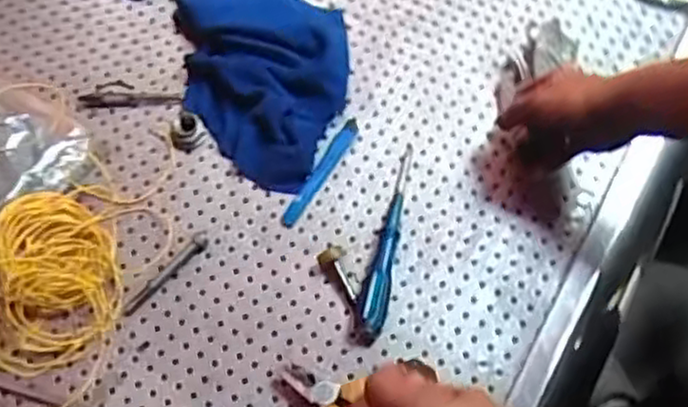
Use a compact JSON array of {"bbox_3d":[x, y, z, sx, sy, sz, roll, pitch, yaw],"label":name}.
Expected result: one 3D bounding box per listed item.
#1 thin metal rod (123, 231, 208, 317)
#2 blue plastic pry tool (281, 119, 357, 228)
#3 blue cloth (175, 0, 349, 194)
[{"bbox_3d":[-0.164,0.066,0.698,0.017,0.004,0.103,36,73,16],"label":"thin metal rod"},{"bbox_3d":[-0.023,-0.033,0.733,0.016,0.004,0.131,30,71,14],"label":"blue plastic pry tool"},{"bbox_3d":[-0.082,-0.142,0.766,0.170,0.048,0.256,-7,66,0],"label":"blue cloth"}]

